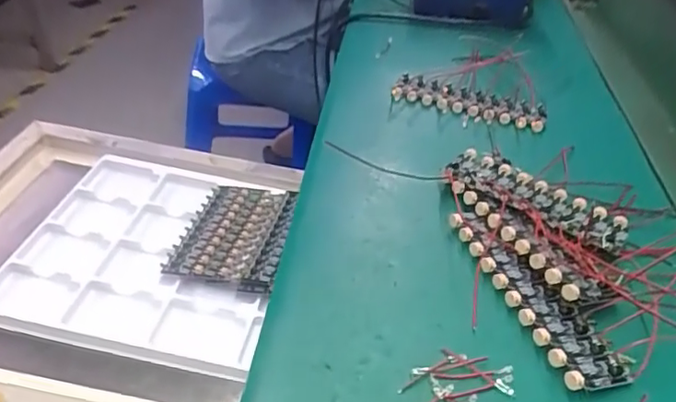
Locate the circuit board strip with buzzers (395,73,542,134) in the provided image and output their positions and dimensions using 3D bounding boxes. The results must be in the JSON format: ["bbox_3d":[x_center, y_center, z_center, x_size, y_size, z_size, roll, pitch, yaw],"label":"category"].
[{"bbox_3d":[0.134,-0.100,0.586,0.149,0.014,0.049,14,39,11],"label":"circuit board strip with buzzers"}]

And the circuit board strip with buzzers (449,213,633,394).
[{"bbox_3d":[0.125,0.060,0.382,0.042,0.015,0.151,-12,42,-21],"label":"circuit board strip with buzzers"}]

